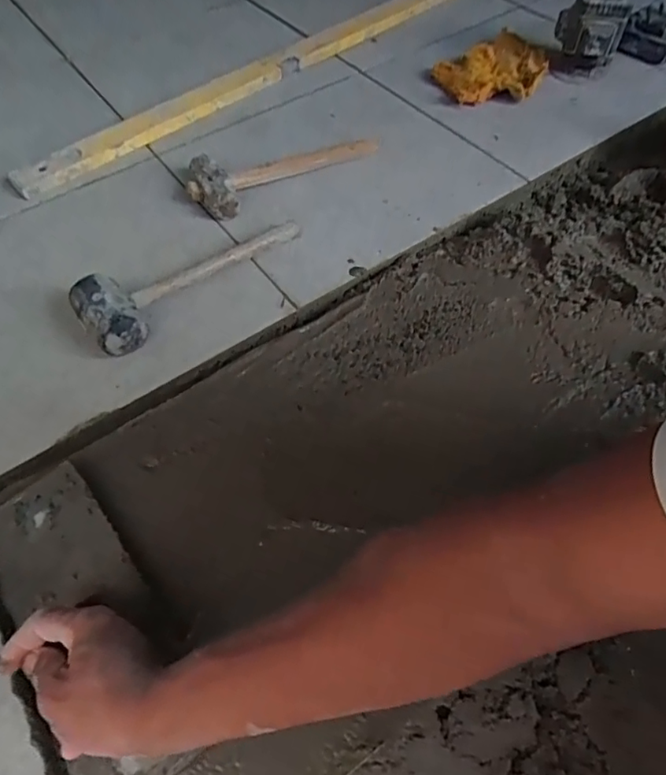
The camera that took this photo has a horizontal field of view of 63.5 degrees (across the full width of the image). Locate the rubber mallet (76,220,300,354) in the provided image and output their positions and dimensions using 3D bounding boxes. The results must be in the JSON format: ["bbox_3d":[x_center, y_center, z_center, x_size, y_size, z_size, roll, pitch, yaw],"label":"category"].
[{"bbox_3d":[-0.173,-0.147,0.659,0.288,0.062,0.088,-39,63,-20],"label":"rubber mallet"}]

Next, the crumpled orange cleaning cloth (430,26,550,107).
[{"bbox_3d":[0.261,-0.526,0.890,0.174,0.052,0.173,0,57,4],"label":"crumpled orange cleaning cloth"}]

